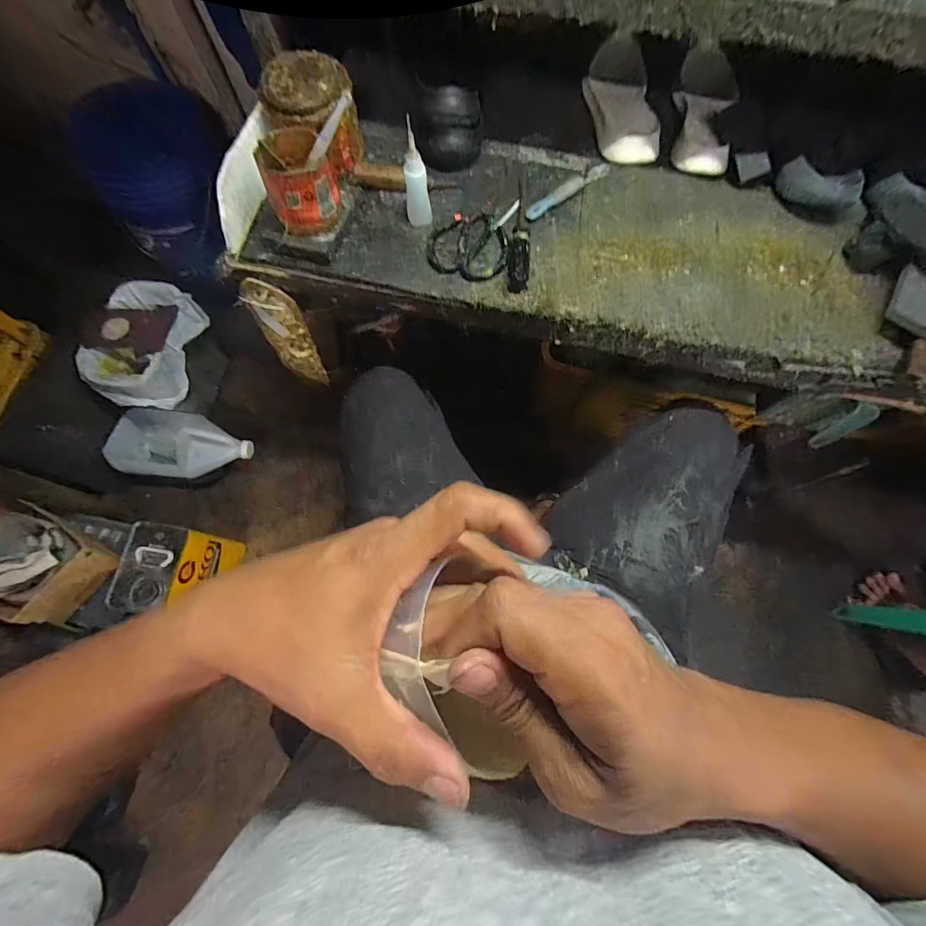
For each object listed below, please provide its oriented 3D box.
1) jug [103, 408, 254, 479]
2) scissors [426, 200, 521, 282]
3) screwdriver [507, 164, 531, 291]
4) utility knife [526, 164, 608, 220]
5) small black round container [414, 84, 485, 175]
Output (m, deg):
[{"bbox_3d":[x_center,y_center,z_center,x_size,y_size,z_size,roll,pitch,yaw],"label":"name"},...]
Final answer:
[{"bbox_3d":[-0.637,-0.041,0.971,0.290,0.128,0.148,7,72,2],"label":"jug"},{"bbox_3d":[0.010,-0.289,0.537,0.102,0.011,0.128,11,72,3],"label":"scissors"},{"bbox_3d":[0.075,-0.313,0.537,0.028,0.026,0.209,5,72,1],"label":"screwdriver"},{"bbox_3d":[0.142,-0.368,0.565,0.145,0.010,0.024,-36,76,-11],"label":"utility knife"},{"bbox_3d":[-0.018,-0.439,0.558,0.087,0.073,0.070,1,72,-1],"label":"small black round container"}]

